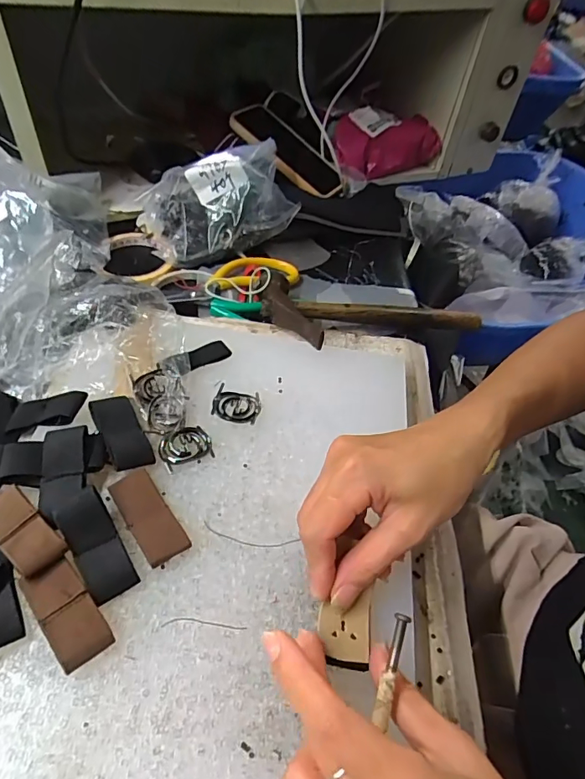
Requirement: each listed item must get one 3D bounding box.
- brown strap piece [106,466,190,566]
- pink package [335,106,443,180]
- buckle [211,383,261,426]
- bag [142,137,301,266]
[{"bbox_3d":[-0.087,0.078,0.289,0.024,0.010,0.061,-27,58,-27],"label":"brown strap piece"},{"bbox_3d":[0.138,-0.364,0.696,0.169,0.079,0.057,-18,54,-21],"label":"pink package"},{"bbox_3d":[-0.041,0.011,0.350,0.034,0.007,0.026,13,49,4],"label":"buckle"},{"bbox_3d":[-0.086,-0.219,0.545,0.162,0.078,0.115,-16,53,-21],"label":"bag"}]

